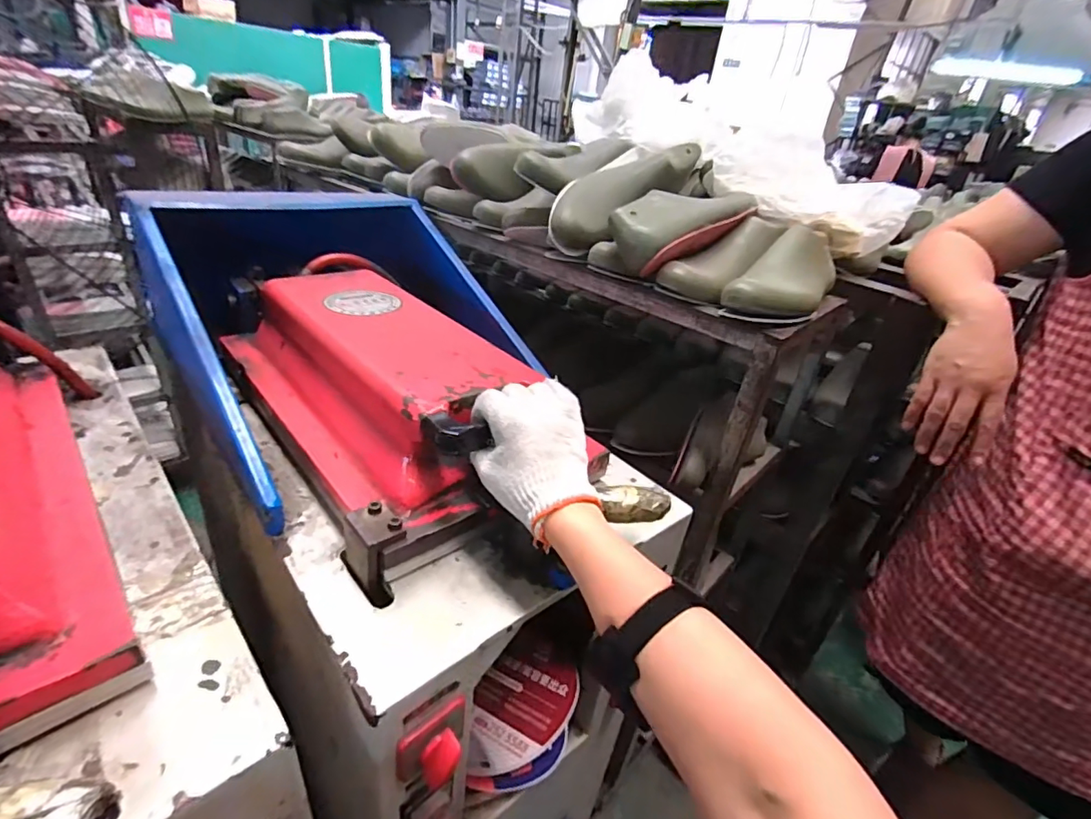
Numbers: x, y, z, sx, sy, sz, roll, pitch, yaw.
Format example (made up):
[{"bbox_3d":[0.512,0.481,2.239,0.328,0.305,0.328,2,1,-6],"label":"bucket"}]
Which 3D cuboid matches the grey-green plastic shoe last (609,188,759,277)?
[{"bbox_3d":[0.191,-0.241,0.677,0.231,0.071,0.091,-24,42,-23],"label":"grey-green plastic shoe last"}]

